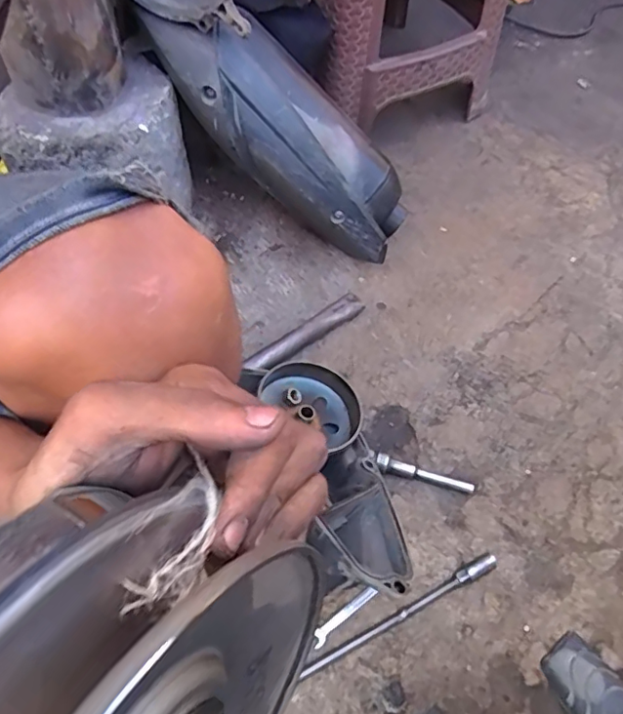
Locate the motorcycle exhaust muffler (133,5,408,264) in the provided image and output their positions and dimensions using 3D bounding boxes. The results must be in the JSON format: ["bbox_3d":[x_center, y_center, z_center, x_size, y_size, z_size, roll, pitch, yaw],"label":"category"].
[{"bbox_3d":[-0.027,-0.277,0.683,0.367,0.086,0.123,37,56,-25],"label":"motorcycle exhaust muffler"}]

